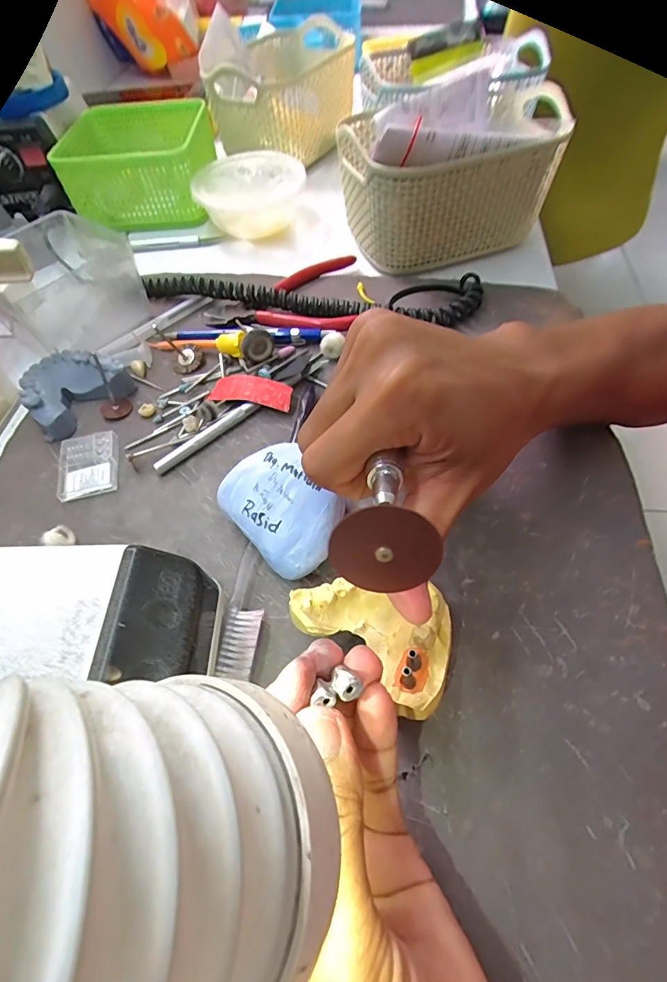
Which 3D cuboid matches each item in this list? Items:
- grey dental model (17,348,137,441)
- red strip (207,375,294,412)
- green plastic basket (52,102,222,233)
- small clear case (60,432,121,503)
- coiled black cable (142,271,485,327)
[{"bbox_3d":[-0.179,-0.073,0.309,0.065,0.023,0.054,-38,63,-20],"label":"grey dental model"},{"bbox_3d":[-0.056,-0.068,0.303,0.058,0.010,0.020,12,58,11],"label":"red strip"},{"bbox_3d":[-0.198,-0.331,0.455,0.140,0.059,0.136,-3,57,1],"label":"green plastic basket"},{"bbox_3d":[-0.153,-0.016,0.281,0.036,0.008,0.046,-12,57,-5],"label":"small clear case"},{"bbox_3d":[-0.020,-0.166,0.361,0.269,0.020,0.063,9,58,9],"label":"coiled black cable"}]

